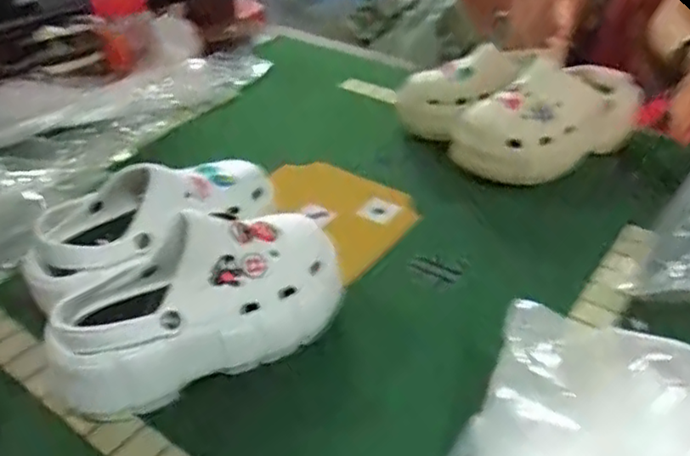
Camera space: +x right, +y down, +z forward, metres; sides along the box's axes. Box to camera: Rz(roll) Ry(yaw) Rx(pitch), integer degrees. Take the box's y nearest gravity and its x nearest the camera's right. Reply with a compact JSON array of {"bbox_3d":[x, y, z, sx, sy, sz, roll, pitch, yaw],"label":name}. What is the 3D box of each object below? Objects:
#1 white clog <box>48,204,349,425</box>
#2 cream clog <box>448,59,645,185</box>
[{"bbox_3d":[-0.126,0.067,0.568,0.260,0.113,0.104,-18,41,-23],"label":"white clog"},{"bbox_3d":[0.259,-0.129,0.831,0.250,0.126,0.091,-14,40,-19],"label":"cream clog"}]

